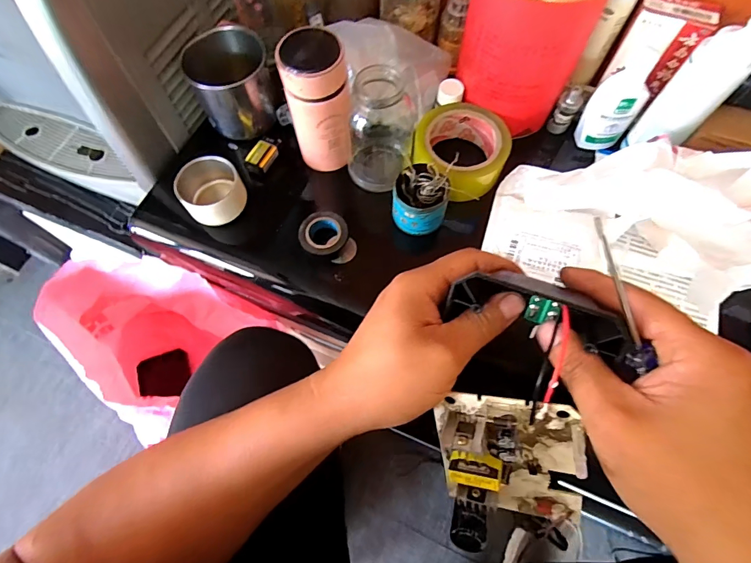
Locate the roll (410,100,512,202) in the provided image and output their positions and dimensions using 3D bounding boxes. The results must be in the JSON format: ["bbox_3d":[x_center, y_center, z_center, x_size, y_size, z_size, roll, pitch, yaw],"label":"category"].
[{"bbox_3d":[0.097,-0.149,0.462,0.103,0.048,0.103,0,66,0],"label":"roll"}]

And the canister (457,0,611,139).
[{"bbox_3d":[0.153,-0.252,0.430,0.119,0.167,0.094,33,71,14],"label":"canister"}]

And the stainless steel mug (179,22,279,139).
[{"bbox_3d":[-0.168,-0.233,0.480,0.089,0.090,0.075,-12,67,-5],"label":"stainless steel mug"}]

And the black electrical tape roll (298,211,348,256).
[{"bbox_3d":[-0.059,-0.051,0.443,0.051,0.019,0.051,0,66,0],"label":"black electrical tape roll"}]

